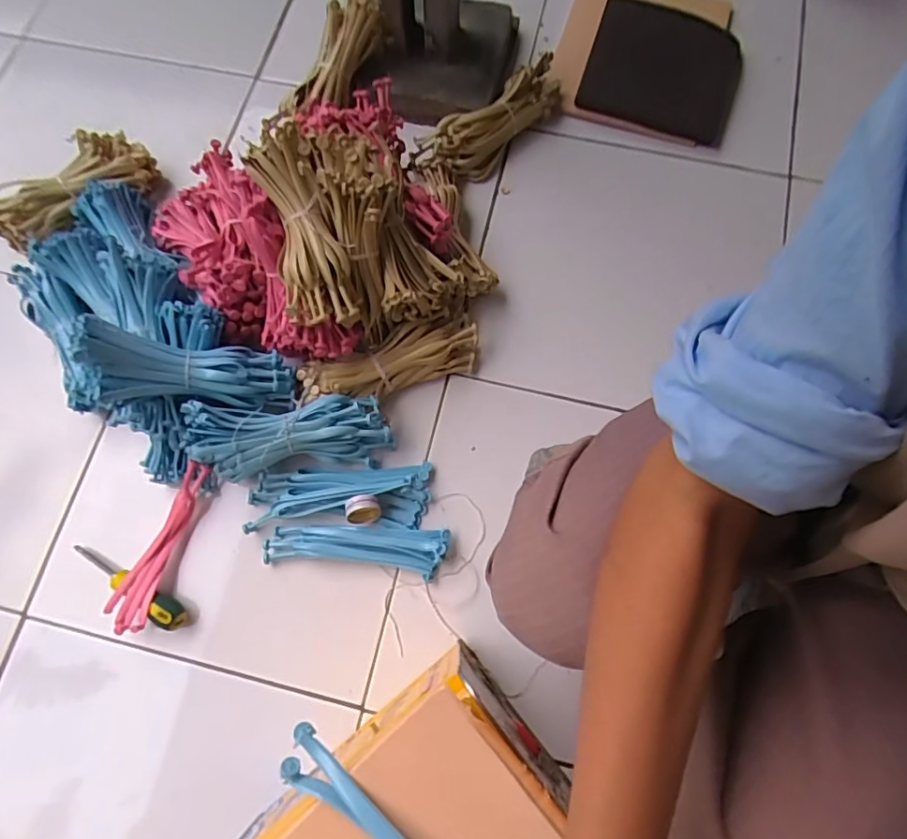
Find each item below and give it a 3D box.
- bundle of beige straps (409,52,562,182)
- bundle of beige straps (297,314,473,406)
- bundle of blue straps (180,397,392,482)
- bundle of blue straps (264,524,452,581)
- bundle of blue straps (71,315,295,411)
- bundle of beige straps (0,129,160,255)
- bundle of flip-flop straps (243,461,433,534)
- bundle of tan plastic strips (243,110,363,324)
[{"bbox_3d":[0.051,-0.415,0.766,0.240,0.054,0.080,-42,78,-10],"label":"bundle of beige straps"},{"bbox_3d":[-0.082,-0.070,0.680,0.227,0.058,0.068,-17,74,-4],"label":"bundle of beige straps"},{"bbox_3d":[-0.189,0.019,0.631,0.220,0.094,0.073,-8,74,-1],"label":"bundle of blue straps"},{"bbox_3d":[-0.111,0.149,0.631,0.208,0.026,0.052,3,74,2],"label":"bundle of blue straps"},{"bbox_3d":[-0.291,-0.051,0.607,0.218,0.051,0.080,7,72,-29],"label":"bundle of blue straps"},{"bbox_3d":[-0.524,-0.315,0.739,0.231,0.055,0.087,-27,75,-7],"label":"bundle of beige straps"},{"bbox_3d":[-0.135,0.091,0.639,0.212,0.028,0.072,-3,74,0],"label":"bundle of flip-flop straps"},{"bbox_3d":[-0.162,-0.203,0.586,0.078,0.038,0.207,-15,97,-3],"label":"bundle of tan plastic strips"}]

